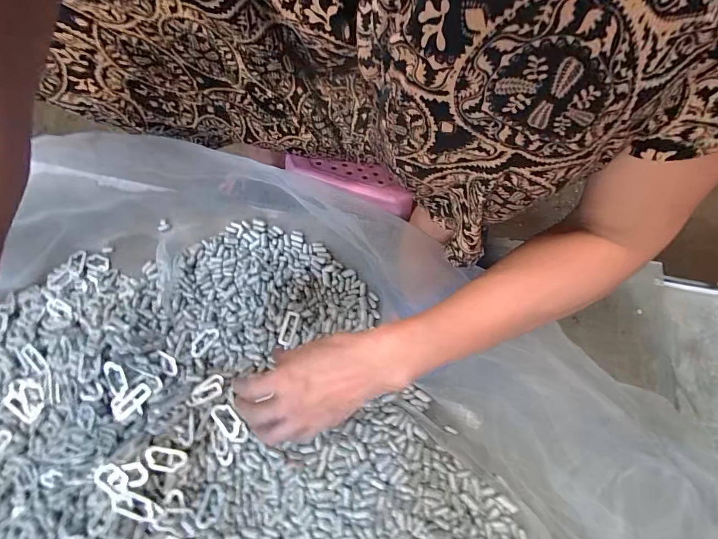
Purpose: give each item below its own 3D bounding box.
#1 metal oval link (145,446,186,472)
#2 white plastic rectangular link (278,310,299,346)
[{"bbox_3d":[-0.201,0.196,0.376,0.040,0.004,0.021,23,55,-16],"label":"metal oval link"},{"bbox_3d":[-0.083,0.070,0.433,0.017,0.005,0.040,11,66,7],"label":"white plastic rectangular link"}]

